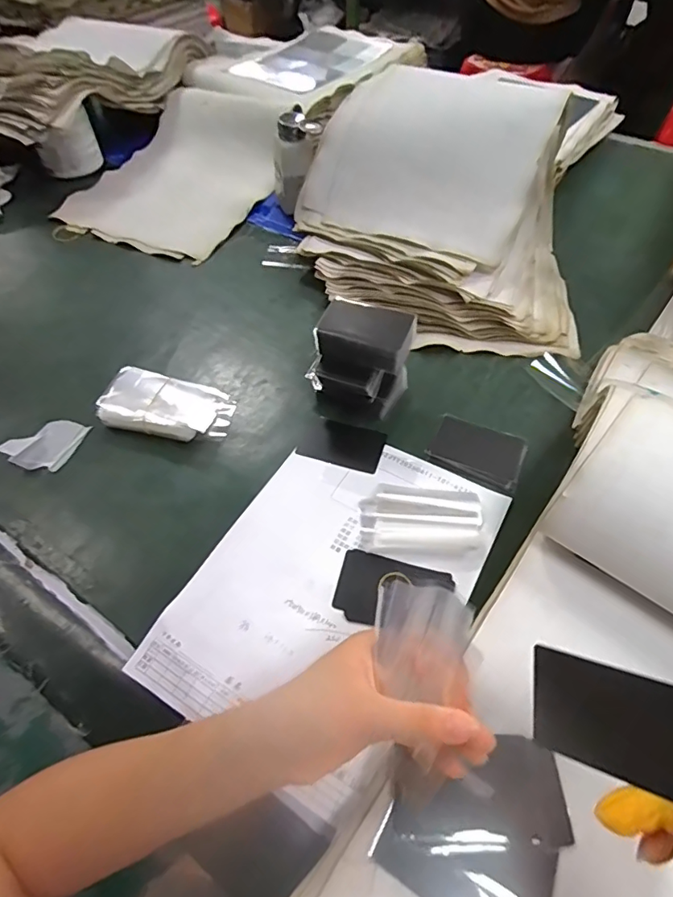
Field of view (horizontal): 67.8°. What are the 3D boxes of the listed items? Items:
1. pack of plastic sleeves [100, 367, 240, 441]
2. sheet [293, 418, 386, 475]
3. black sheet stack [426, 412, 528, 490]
[{"bbox_3d":[-0.178,-0.043,0.528,0.130,0.033,0.070,11,55,9],"label":"pack of plastic sleeves"},{"bbox_3d":[0.007,-0.004,0.520,0.082,0.008,0.056,15,56,12],"label":"sheet"},{"bbox_3d":[0.146,0.001,0.516,0.091,0.004,0.065,24,58,18],"label":"black sheet stack"}]

